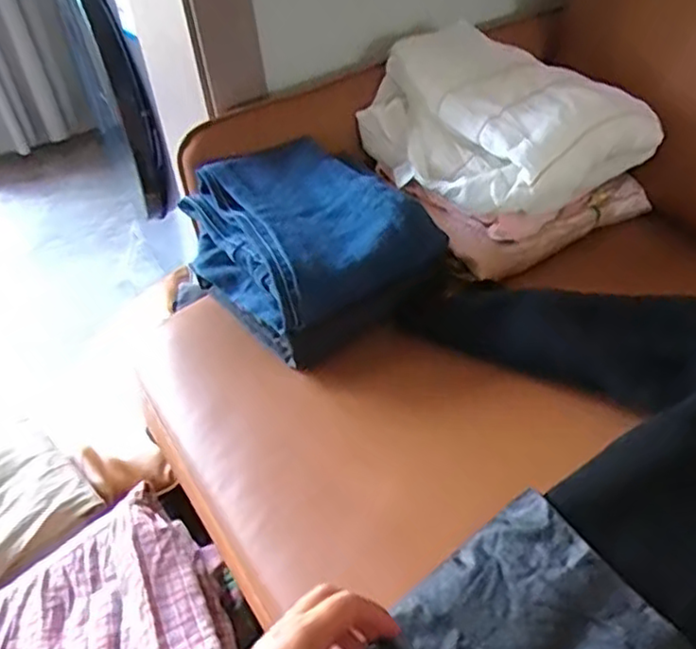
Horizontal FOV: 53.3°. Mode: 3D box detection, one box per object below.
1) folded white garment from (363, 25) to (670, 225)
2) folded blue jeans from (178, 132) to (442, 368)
[{"bbox_3d":[0.157,-0.224,0.748,0.207,0.114,0.262,-24,40,-21],"label":"folded white garment"},{"bbox_3d":[-0.043,-0.080,0.705,0.184,0.133,0.228,-25,40,-22],"label":"folded blue jeans"}]

